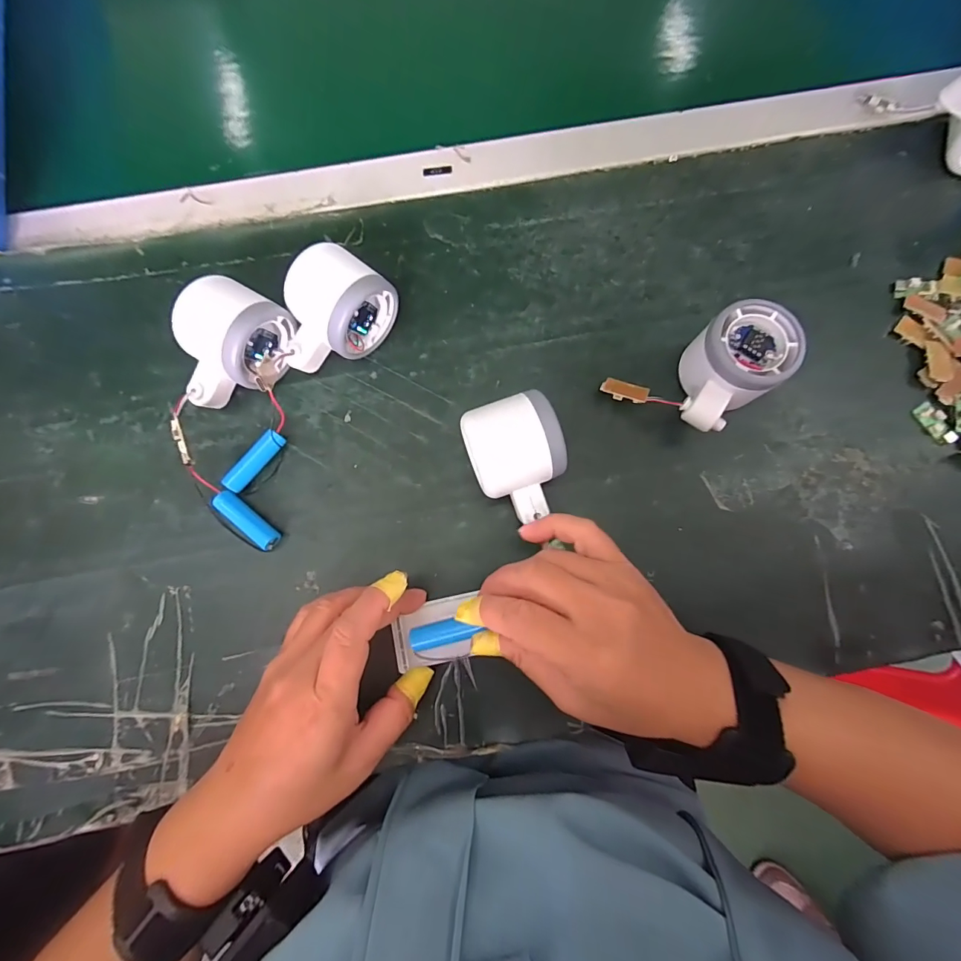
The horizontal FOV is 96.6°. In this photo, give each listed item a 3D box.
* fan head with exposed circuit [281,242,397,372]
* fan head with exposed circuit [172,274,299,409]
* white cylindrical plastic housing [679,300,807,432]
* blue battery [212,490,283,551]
[{"bbox_3d":[-0.103,-0.113,0.294,0.055,0.054,0.081,35,82,5],"label":"fan head with exposed circuit"},{"bbox_3d":[-0.169,-0.088,0.289,0.058,0.056,0.082,28,81,4],"label":"fan head with exposed circuit"},{"bbox_3d":[0.165,-0.075,0.290,0.079,0.049,0.056,-38,82,-7],"label":"white cylindrical plastic housing"},{"bbox_3d":[-0.158,0.026,0.291,0.049,0.017,0.014,38,82,6],"label":"blue battery"}]

